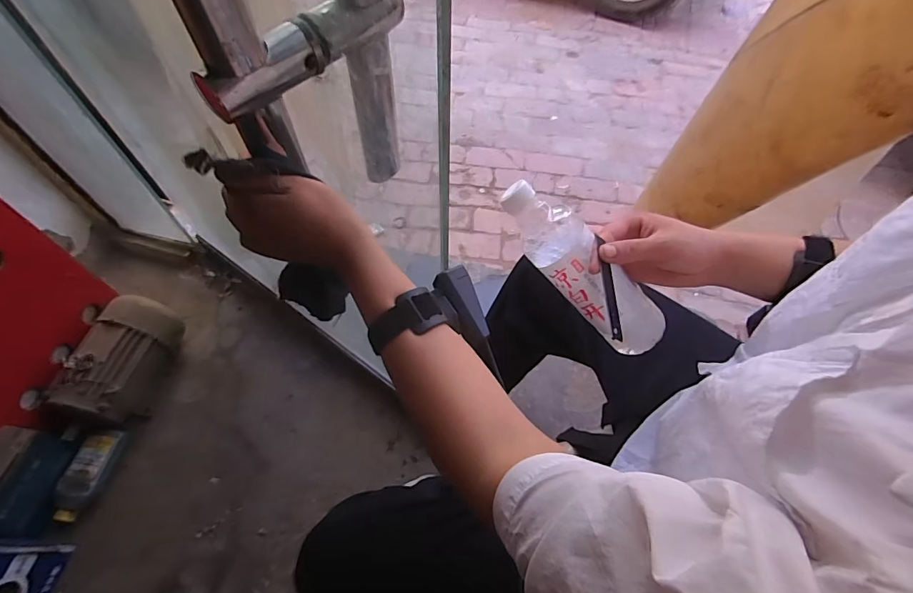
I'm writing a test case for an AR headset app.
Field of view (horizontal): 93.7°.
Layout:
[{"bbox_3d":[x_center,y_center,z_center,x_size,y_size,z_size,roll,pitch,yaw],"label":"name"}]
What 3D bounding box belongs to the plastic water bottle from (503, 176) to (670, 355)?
[{"bbox_3d":[0.132,-0.031,0.440,0.219,0.073,0.080,47,63,2],"label":"plastic water bottle"}]

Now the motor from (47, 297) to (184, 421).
[{"bbox_3d":[-0.783,0.151,1.019,0.152,0.174,0.273,10,60,5],"label":"motor"}]

